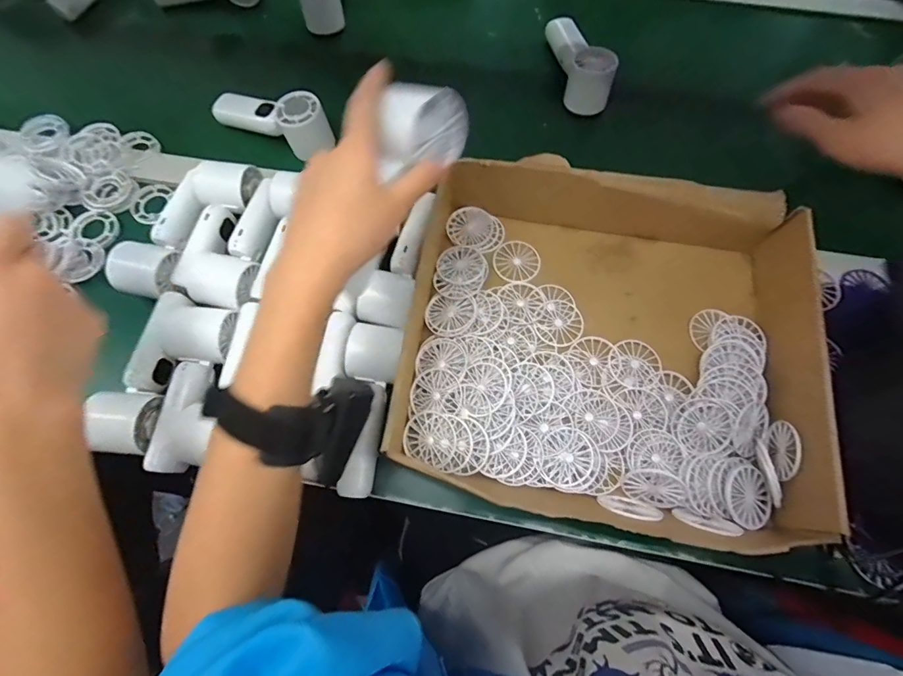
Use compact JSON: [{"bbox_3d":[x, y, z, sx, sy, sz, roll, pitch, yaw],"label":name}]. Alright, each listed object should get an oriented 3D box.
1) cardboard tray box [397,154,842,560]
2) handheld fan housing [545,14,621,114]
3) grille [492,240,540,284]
[{"bbox_3d":[0.150,-0.011,0.413,0.401,0.080,0.352,7,72,3],"label":"cardboard tray box"},{"bbox_3d":[0.163,-0.370,0.547,0.047,0.059,0.158,-6,71,-1],"label":"handheld fan housing"},{"bbox_3d":[0.072,-0.084,0.469,0.050,0.006,0.048,0,71,1],"label":"grille"}]

